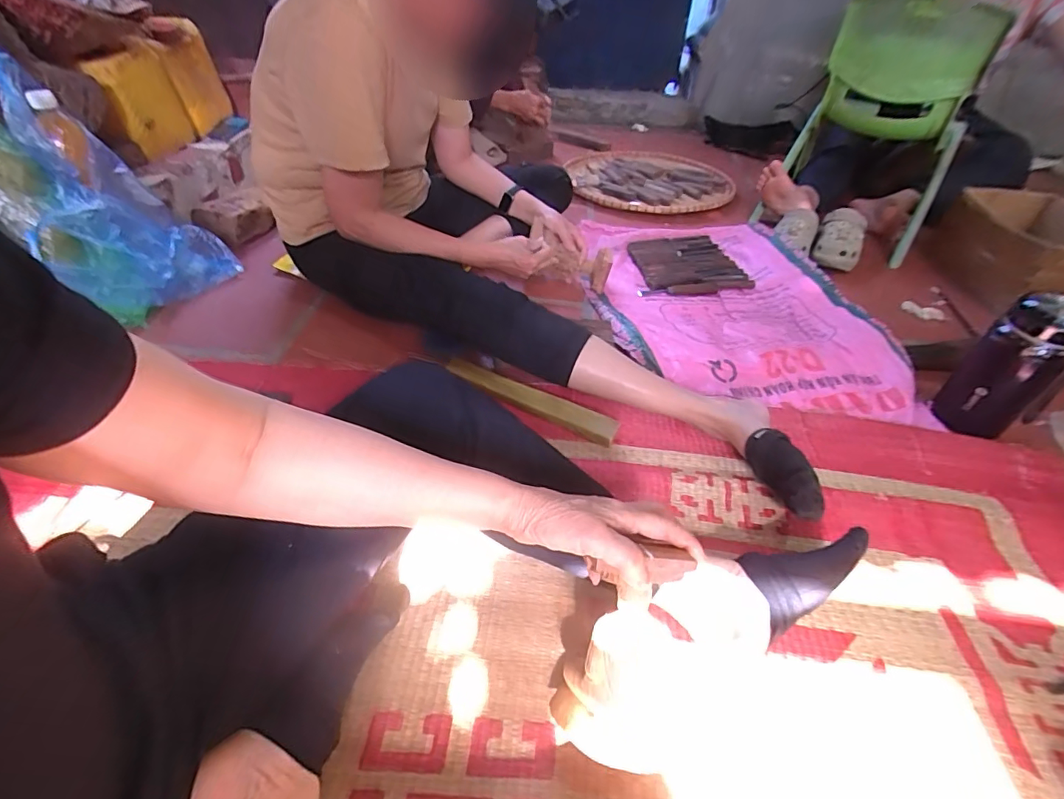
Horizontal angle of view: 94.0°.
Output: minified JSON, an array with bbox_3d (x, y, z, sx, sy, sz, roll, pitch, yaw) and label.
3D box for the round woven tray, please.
[{"bbox_3d":[0.353,-0.667,1.495,0.466,0.037,0.443,1,42,-1],"label":"round woven tray"}]

